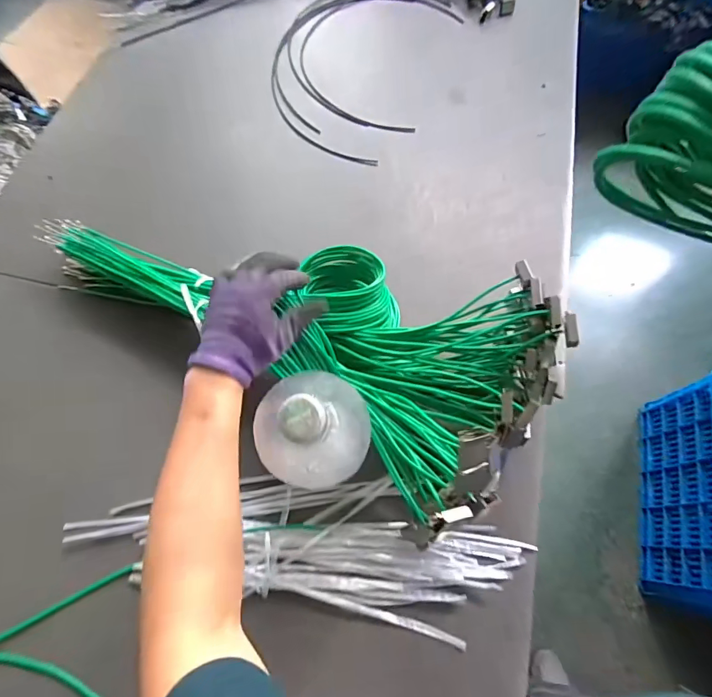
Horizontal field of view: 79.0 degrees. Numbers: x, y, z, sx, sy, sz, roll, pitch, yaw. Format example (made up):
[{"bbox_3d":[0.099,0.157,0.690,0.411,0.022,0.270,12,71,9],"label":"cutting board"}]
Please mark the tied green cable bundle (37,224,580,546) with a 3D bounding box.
[{"bbox_3d":[-0.131,-0.037,0.567,0.730,0.100,0.293,17,67,15],"label":"tied green cable bundle"}]

